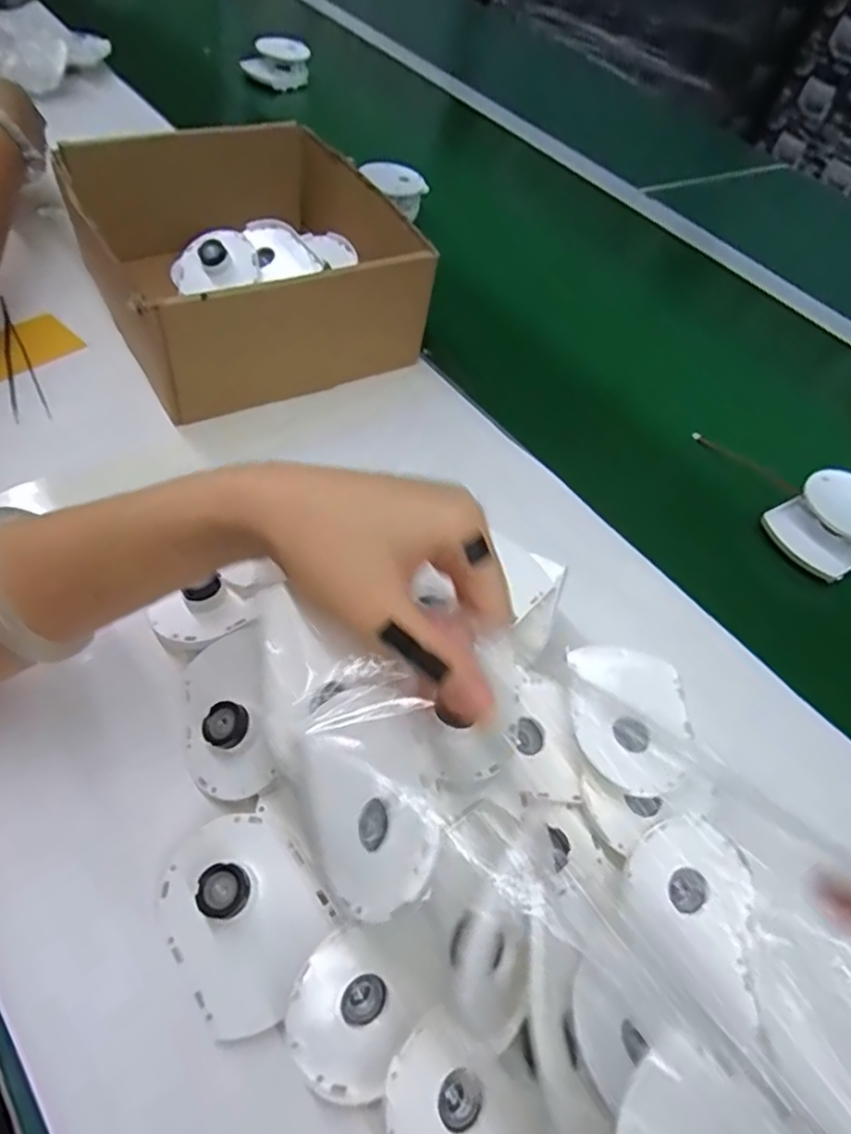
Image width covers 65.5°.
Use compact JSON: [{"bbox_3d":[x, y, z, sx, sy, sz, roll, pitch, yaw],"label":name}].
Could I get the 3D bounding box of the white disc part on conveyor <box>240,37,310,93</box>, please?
[{"bbox_3d":[-0.188,-0.635,0.834,0.079,0.035,0.071,2,52,-9],"label":"white disc part on conveyor"}]

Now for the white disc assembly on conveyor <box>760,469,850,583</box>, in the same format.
[{"bbox_3d":[0.273,-0.029,0.442,0.073,0.028,0.061,-25,61,-27],"label":"white disc assembly on conveyor"}]

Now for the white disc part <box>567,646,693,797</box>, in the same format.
[{"bbox_3d":[0.097,0.072,0.316,0.057,0.011,0.071,10,51,-3],"label":"white disc part"}]

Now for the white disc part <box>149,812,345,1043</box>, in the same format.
[{"bbox_3d":[-0.070,0.132,0.255,0.057,0.021,0.072,-27,62,-28],"label":"white disc part"}]

